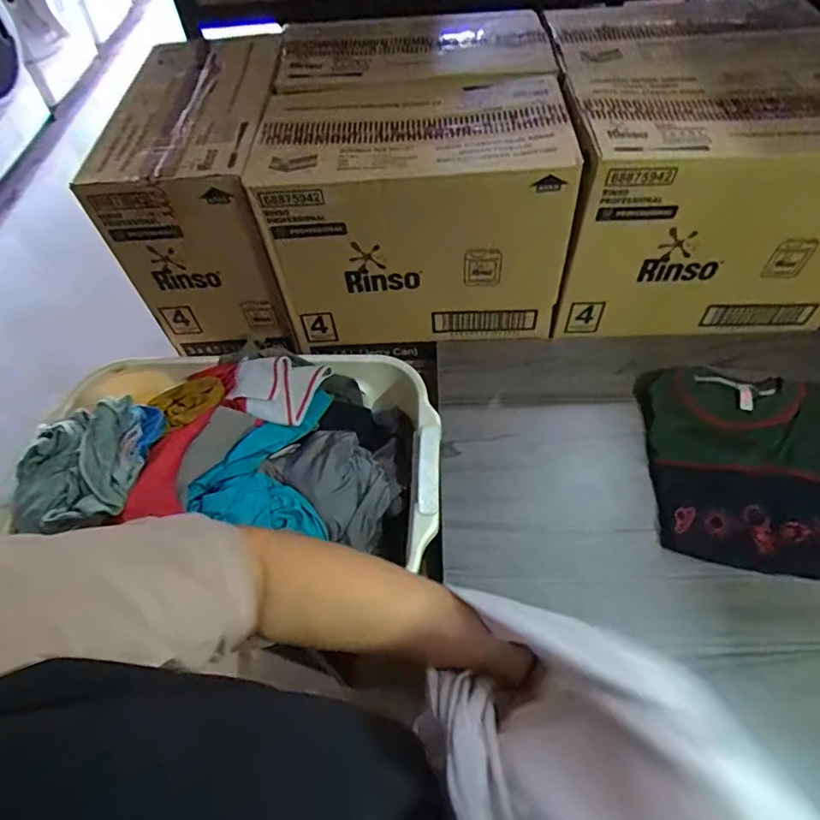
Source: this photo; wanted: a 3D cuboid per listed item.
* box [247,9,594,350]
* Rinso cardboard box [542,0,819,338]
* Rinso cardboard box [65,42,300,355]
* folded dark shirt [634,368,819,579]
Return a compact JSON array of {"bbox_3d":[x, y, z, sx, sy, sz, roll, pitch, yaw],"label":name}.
[{"bbox_3d":[0.010,-0.348,0.825,0.381,0.302,0.401,-2,55,3],"label":"box"},{"bbox_3d":[0.405,-0.365,0.813,0.381,0.291,0.435,-1,55,4],"label":"Rinso cardboard box"},{"bbox_3d":[-0.302,-0.348,0.854,0.223,0.300,0.412,-8,55,-1],"label":"Rinso cardboard box"},{"bbox_3d":[0.418,0.059,0.669,0.234,0.042,0.266,10,56,11],"label":"folded dark shirt"}]

